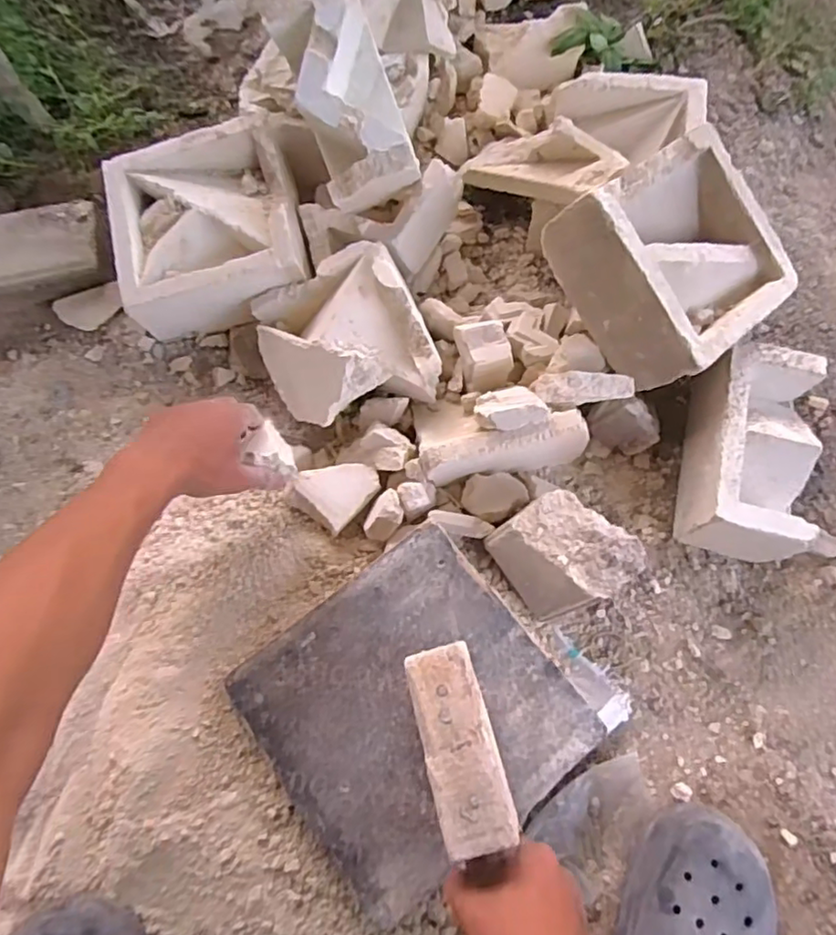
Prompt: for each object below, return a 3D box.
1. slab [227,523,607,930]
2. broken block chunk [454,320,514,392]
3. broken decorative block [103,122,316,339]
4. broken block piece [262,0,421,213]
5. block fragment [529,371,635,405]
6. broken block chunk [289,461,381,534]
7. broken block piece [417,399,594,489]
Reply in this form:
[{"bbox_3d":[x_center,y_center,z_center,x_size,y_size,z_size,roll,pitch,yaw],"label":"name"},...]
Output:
[{"bbox_3d":[-0.005,0.213,0.554,0.244,0.025,0.236,-38,75,-11],"label":"slab"},{"bbox_3d":[0.073,-0.126,0.689,0.055,0.035,0.072,-15,72,-4],"label":"broken block chunk"},{"bbox_3d":[-0.243,-0.269,0.737,0.204,0.115,0.201,-11,72,-3],"label":"broken decorative block"},{"bbox_3d":[-0.071,-0.386,0.657,0.103,0.079,0.204,-20,97,-5],"label":"broken block piece"},{"bbox_3d":[0.171,-0.081,0.637,0.103,0.025,0.030,-3,72,0],"label":"block fragment"},{"bbox_3d":[-0.083,0.020,0.643,0.066,0.028,0.076,36,76,12],"label":"broken block chunk"},{"bbox_3d":[0.086,-0.045,0.650,0.175,0.049,0.103,-7,72,-1],"label":"broken block piece"}]

